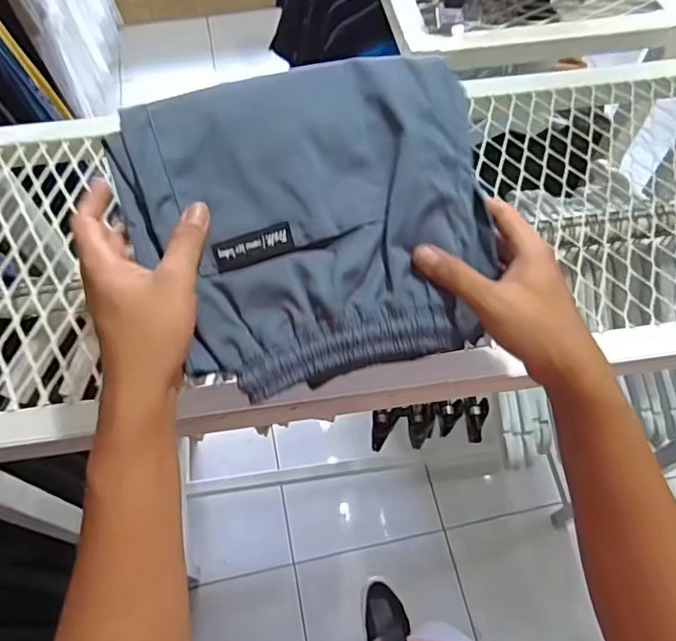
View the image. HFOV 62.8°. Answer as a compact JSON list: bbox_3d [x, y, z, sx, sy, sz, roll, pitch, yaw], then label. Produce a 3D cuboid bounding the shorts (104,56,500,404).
[{"bbox_3d":[-0.015,-0.070,0.400,0.250,0.031,0.221,-14,84,-4],"label":"shorts"}]

